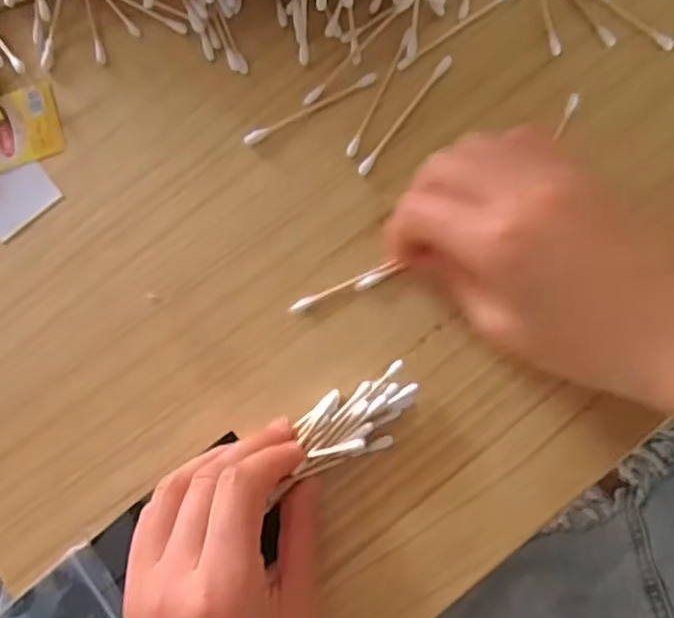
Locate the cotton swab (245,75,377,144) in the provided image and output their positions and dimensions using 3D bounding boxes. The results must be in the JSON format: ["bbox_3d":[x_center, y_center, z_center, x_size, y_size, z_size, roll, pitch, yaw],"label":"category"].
[{"bbox_3d":[-0.013,-0.099,0.328,0.072,0.004,0.006,-26,83,0],"label":"cotton swab"}]

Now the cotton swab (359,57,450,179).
[{"bbox_3d":[0.034,-0.096,0.324,0.006,0.004,0.073,37,87,6],"label":"cotton swab"}]

